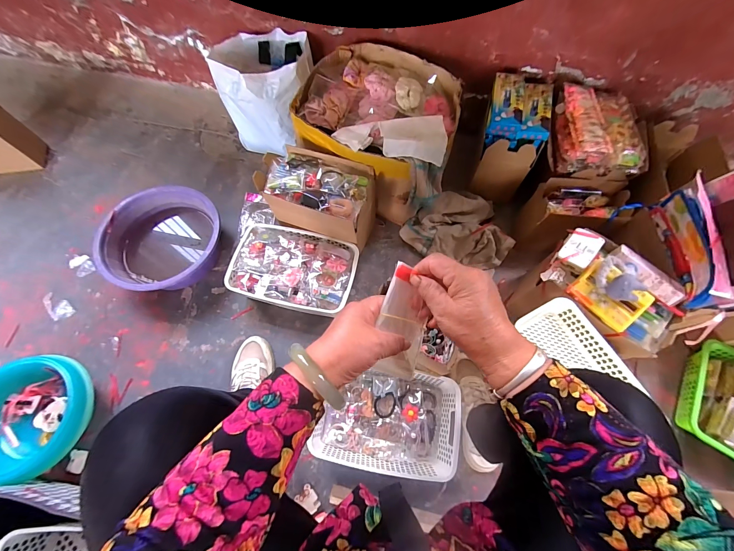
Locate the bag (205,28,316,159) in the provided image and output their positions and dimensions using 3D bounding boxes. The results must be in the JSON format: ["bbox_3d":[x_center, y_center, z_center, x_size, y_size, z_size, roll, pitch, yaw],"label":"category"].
[{"bbox_3d":[-0.282,-0.528,0.913,0.252,0.248,0.243,-4,67,-3],"label":"bag"}]

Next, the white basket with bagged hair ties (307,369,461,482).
[{"bbox_3d":[0.044,0.309,0.667,0.278,0.082,0.195,8,67,2],"label":"white basket with bagged hair ties"}]

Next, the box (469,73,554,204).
[{"bbox_3d":[0.378,-0.368,0.843,0.146,0.222,0.213,14,68,4],"label":"box"}]

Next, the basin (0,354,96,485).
[{"bbox_3d":[-0.698,0.289,0.654,0.204,0.105,0.222,1,67,-1],"label":"basin"}]

